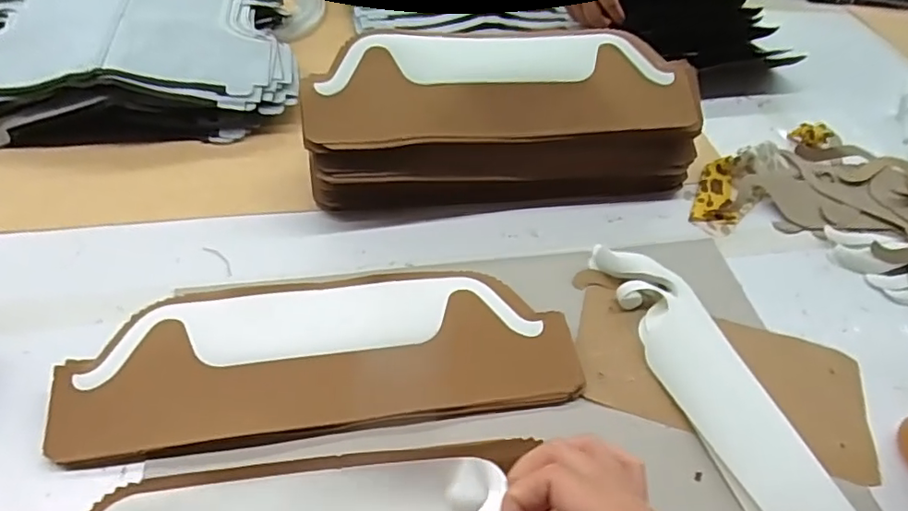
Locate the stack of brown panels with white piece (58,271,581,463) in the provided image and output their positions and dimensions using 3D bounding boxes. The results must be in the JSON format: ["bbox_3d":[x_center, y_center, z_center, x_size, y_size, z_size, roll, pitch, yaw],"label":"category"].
[{"bbox_3d":[-0.106,0.077,0.484,0.409,0.020,0.139,-4,50,-10],"label":"stack of brown panels with white piece"}]

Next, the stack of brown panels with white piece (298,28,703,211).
[{"bbox_3d":[0.055,-0.149,0.607,0.419,0.121,0.135,-2,50,-8],"label":"stack of brown panels with white piece"}]

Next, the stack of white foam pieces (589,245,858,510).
[{"bbox_3d":[0.238,0.135,0.462,0.082,0.025,0.381,-16,53,-19],"label":"stack of white foam pieces"}]

